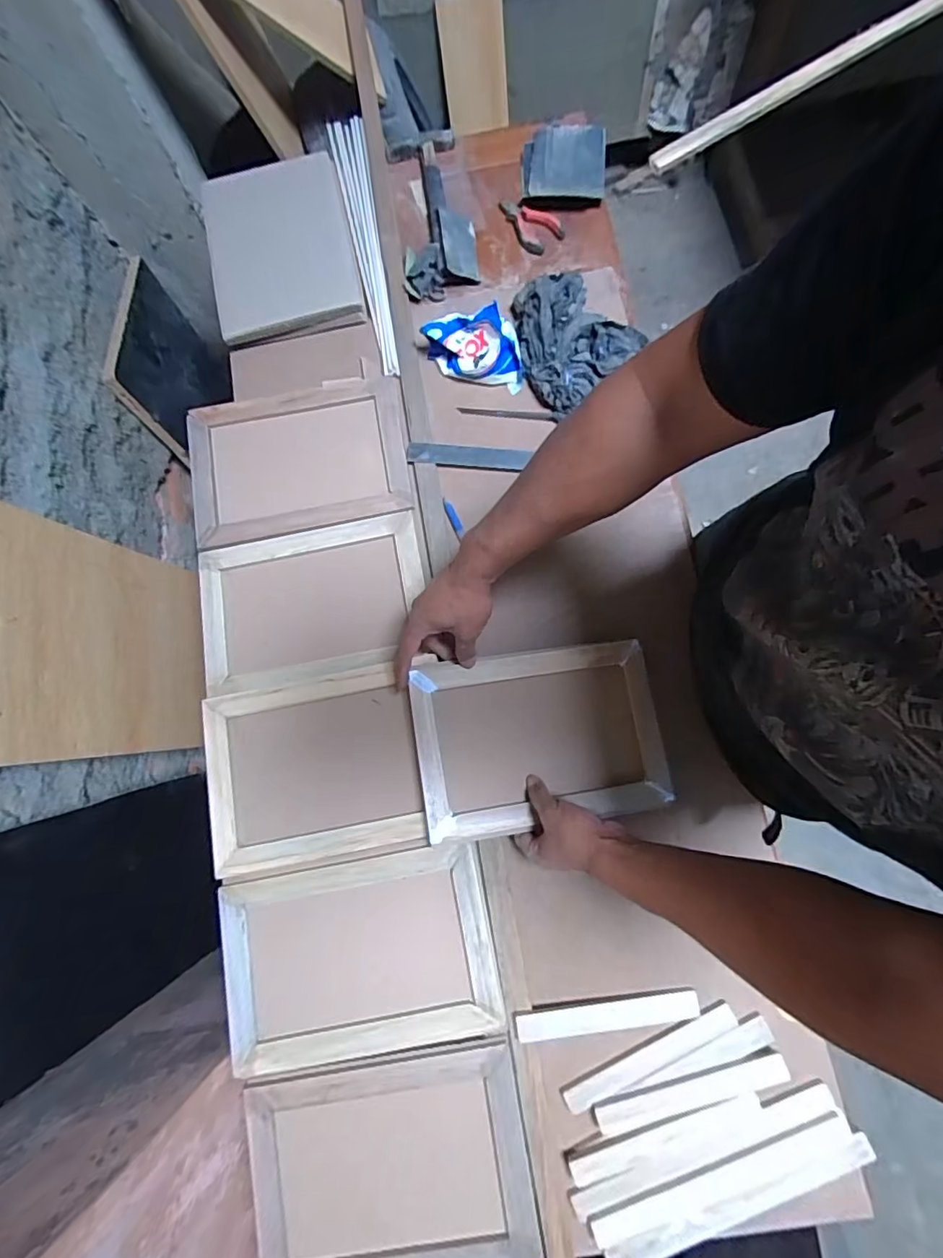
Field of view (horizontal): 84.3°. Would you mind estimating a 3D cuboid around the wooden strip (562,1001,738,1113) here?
[{"bbox_3d":[0.196,0.471,0.571,0.205,0.009,0.024,-27,78,0],"label":"wooden strip"}]

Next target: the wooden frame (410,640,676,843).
[{"bbox_3d":[0.082,0.125,0.619,0.284,0.032,0.198,-9,78,-2],"label":"wooden frame"}]

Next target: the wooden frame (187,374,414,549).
[{"bbox_3d":[-0.240,-0.239,0.723,0.294,0.014,0.209,-10,78,3],"label":"wooden frame"}]

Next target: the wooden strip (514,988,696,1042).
[{"bbox_3d":[0.152,0.432,0.580,0.201,0.008,0.027,-8,78,4],"label":"wooden strip"}]

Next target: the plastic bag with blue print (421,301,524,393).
[{"bbox_3d":[0.005,-0.397,0.727,0.144,0.061,0.082,13,80,6],"label":"plastic bag with blue print"}]

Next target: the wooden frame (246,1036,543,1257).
[{"bbox_3d":[-0.090,0.584,0.565,0.295,0.030,0.210,-12,78,3],"label":"wooden frame"}]

